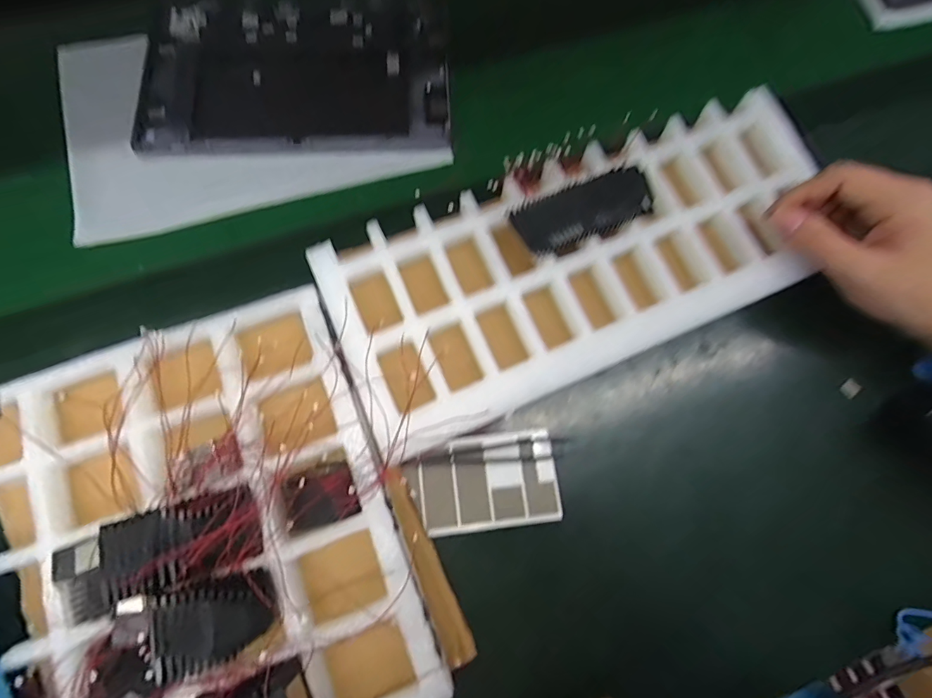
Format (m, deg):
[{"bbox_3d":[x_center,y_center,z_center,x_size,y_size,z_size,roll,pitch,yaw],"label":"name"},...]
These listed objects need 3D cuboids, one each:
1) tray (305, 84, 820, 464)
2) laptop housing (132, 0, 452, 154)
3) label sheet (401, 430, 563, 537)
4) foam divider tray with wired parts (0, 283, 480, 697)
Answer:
[{"bbox_3d":[0.089,-0.068,0.319,0.366,0.050,0.151,-25,73,-7],"label":"tray"},{"bbox_3d":[-0.145,-0.246,0.384,0.254,0.012,0.170,-3,73,-3],"label":"laptop housing"},{"bbox_3d":[0.011,0.086,0.291,0.094,0.004,0.056,-6,76,-3],"label":"label sheet"},{"bbox_3d":[-0.149,0.108,0.256,0.224,0.051,0.249,-22,75,-9],"label":"foam divider tray with wired parts"}]

